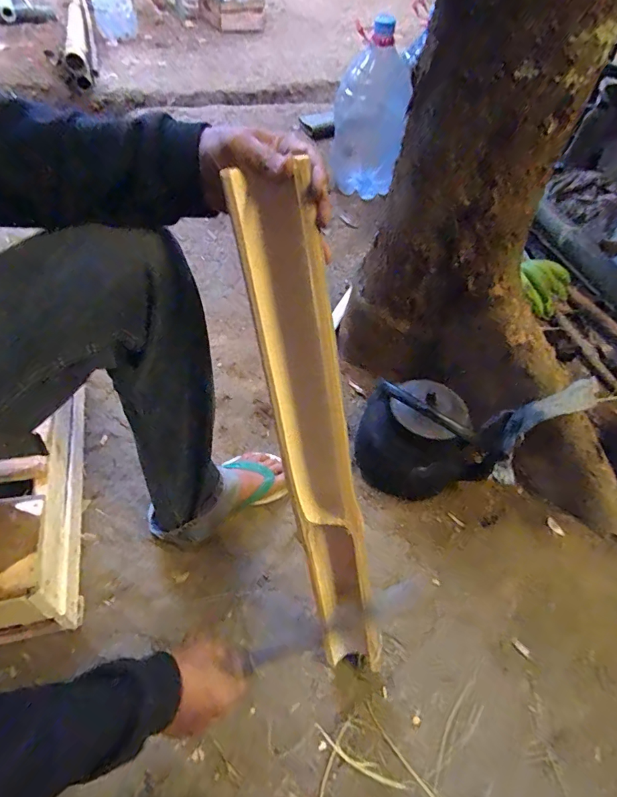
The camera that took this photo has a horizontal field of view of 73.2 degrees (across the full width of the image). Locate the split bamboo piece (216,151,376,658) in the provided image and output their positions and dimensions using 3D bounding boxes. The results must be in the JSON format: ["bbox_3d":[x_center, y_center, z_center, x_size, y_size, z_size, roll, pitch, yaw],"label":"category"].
[{"bbox_3d":[0.013,0.087,0.430,0.052,0.566,0.055,-18,26,-17],"label":"split bamboo piece"}]

